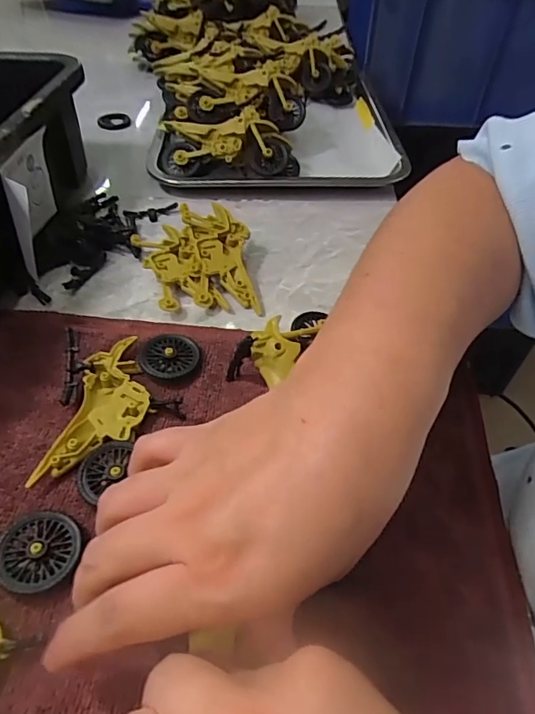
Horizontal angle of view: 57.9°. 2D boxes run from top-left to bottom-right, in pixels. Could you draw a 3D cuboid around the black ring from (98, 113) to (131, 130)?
[{"bbox_3d":[-0.189,-0.289,0.592,0.036,0.010,0.036,1,46,-1],"label":"black ring"}]

